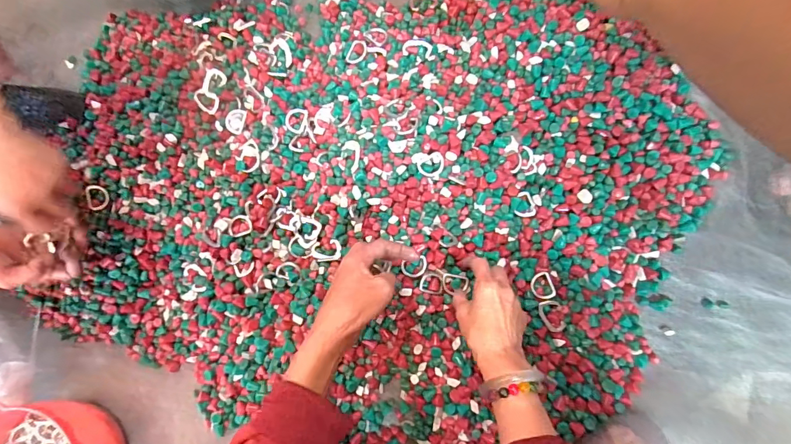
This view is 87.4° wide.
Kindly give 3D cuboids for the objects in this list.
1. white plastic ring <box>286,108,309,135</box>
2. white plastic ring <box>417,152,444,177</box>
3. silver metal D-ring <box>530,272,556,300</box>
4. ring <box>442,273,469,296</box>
[{"bbox_3d":[-0.133,-0.138,0.560,0.028,0.007,0.036,17,84,8],"label":"white plastic ring"},{"bbox_3d":[0.045,-0.072,0.523,0.034,0.010,0.030,-6,82,6],"label":"white plastic ring"},{"bbox_3d":[0.178,0.078,0.502,0.026,0.006,0.033,-22,64,14],"label":"silver metal D-ring"},{"bbox_3d":[0.075,0.079,0.522,0.032,0.008,0.025,7,83,7],"label":"ring"}]

